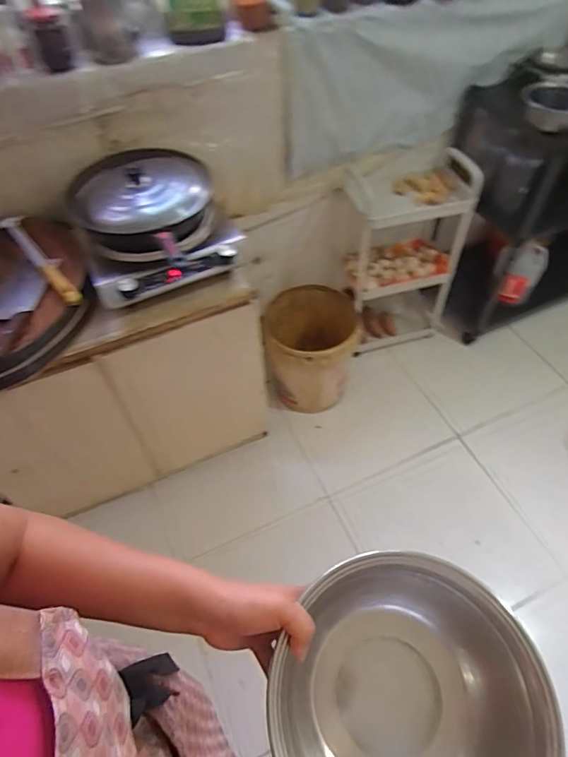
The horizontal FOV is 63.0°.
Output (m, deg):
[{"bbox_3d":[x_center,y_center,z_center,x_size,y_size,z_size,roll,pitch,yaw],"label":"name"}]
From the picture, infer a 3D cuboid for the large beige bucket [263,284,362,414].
[{"bbox_3d":[0.098,-0.096,1.523,0.298,0.361,0.267,-5,54,-2],"label":"large beige bucket"}]

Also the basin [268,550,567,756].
[{"bbox_3d":[0.103,0.297,0.419,0.214,0.125,0.222,-3,55,4],"label":"basin"}]

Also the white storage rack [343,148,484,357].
[{"bbox_3d":[0.403,-0.377,1.552,0.361,0.591,0.264,-5,54,-2],"label":"white storage rack"}]

